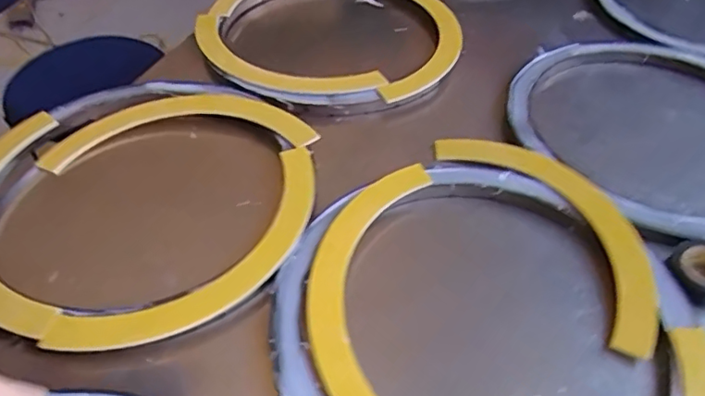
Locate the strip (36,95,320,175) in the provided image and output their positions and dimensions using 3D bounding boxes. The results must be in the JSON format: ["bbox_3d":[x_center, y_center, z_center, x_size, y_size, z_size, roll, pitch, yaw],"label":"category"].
[{"bbox_3d":[-0.187,-0.076,0.616,0.279,0.008,0.102,-8,47,-9],"label":"strip"}]

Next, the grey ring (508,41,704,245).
[{"bbox_3d":[0.344,-0.087,0.634,0.312,0.013,0.330,1,46,-1],"label":"grey ring"}]

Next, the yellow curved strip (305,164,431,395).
[{"bbox_3d":[0.011,0.076,0.479,0.094,0.010,0.273,3,49,5],"label":"yellow curved strip"}]

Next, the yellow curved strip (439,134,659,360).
[{"bbox_3d":[0.190,0.013,0.542,0.100,0.013,0.277,-24,52,-22],"label":"yellow curved strip"}]

